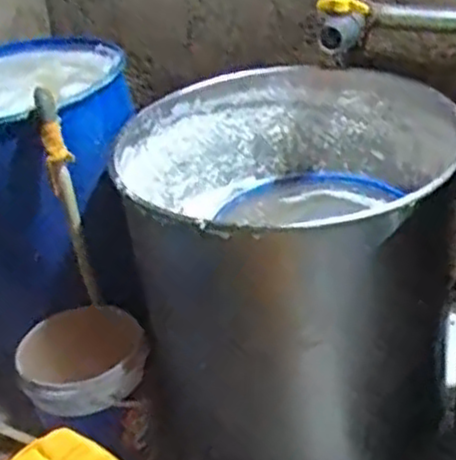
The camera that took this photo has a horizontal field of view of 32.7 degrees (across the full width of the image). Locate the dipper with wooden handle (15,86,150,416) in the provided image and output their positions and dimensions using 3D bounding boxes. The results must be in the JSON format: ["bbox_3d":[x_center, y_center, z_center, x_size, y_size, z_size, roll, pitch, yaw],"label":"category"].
[{"bbox_3d":[-0.366,0.056,1.818,0.306,0.760,0.231,-5,7,3],"label":"dipper with wooden handle"}]

